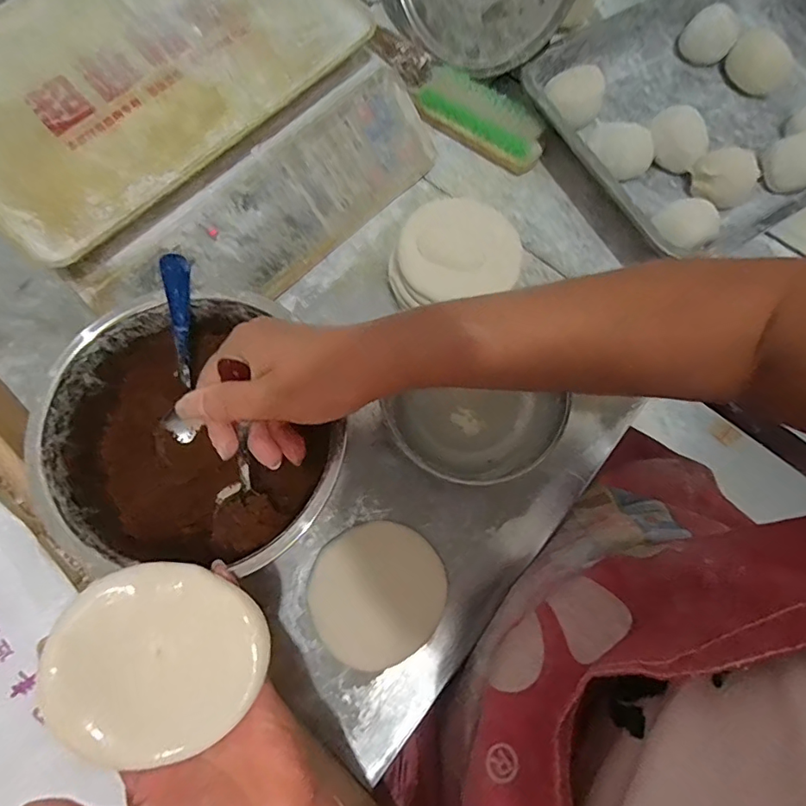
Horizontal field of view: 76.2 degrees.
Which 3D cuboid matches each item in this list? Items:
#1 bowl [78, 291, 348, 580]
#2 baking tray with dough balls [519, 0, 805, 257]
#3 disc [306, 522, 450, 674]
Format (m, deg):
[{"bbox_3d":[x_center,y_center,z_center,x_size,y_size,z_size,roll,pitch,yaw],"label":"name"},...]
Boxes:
[{"bbox_3d":[-0.141,0.031,0.376,0.174,0.104,0.187,0,76,-1],"label":"bowl"},{"bbox_3d":[0.320,-0.302,0.504,0.356,0.056,0.251,-32,79,-8],"label":"baking tray with dough balls"},{"bbox_3d":[-0.020,0.149,0.407,0.104,0.010,0.102,-40,80,-10],"label":"disc"}]

